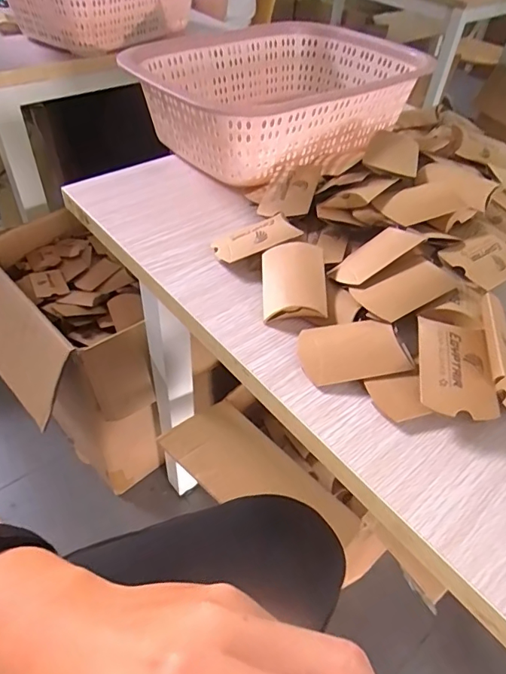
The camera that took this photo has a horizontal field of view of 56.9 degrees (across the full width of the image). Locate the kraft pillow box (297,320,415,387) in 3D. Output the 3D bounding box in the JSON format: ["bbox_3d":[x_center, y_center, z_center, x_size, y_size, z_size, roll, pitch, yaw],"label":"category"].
[{"bbox_3d":[0.079,0.011,0.382,0.080,0.018,0.057,-4,47,-9],"label":"kraft pillow box"}]

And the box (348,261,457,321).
[{"bbox_3d":[0.134,-0.040,0.405,0.082,0.017,0.044,-11,49,-15],"label":"box"}]

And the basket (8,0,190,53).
[{"bbox_3d":[-0.330,-0.693,0.954,0.373,0.104,0.284,34,52,24],"label":"basket"}]

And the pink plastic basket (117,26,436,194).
[{"bbox_3d":[0.038,-0.325,0.640,0.364,0.102,0.290,-28,55,-28],"label":"pink plastic basket"}]

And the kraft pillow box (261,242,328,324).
[{"bbox_3d":[0.037,-0.050,0.430,0.056,0.017,0.084,-7,55,10],"label":"kraft pillow box"}]

